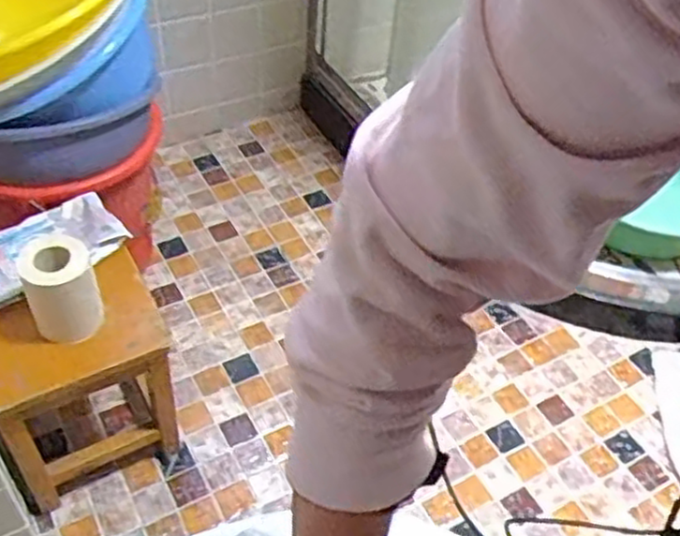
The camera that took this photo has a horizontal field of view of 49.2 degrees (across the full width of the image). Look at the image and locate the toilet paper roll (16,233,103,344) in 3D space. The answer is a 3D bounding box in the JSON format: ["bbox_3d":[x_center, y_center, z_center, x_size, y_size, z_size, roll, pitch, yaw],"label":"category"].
[{"bbox_3d":[-0.322,0.026,0.861,0.074,0.107,0.069,3,47,-3],"label":"toilet paper roll"}]

